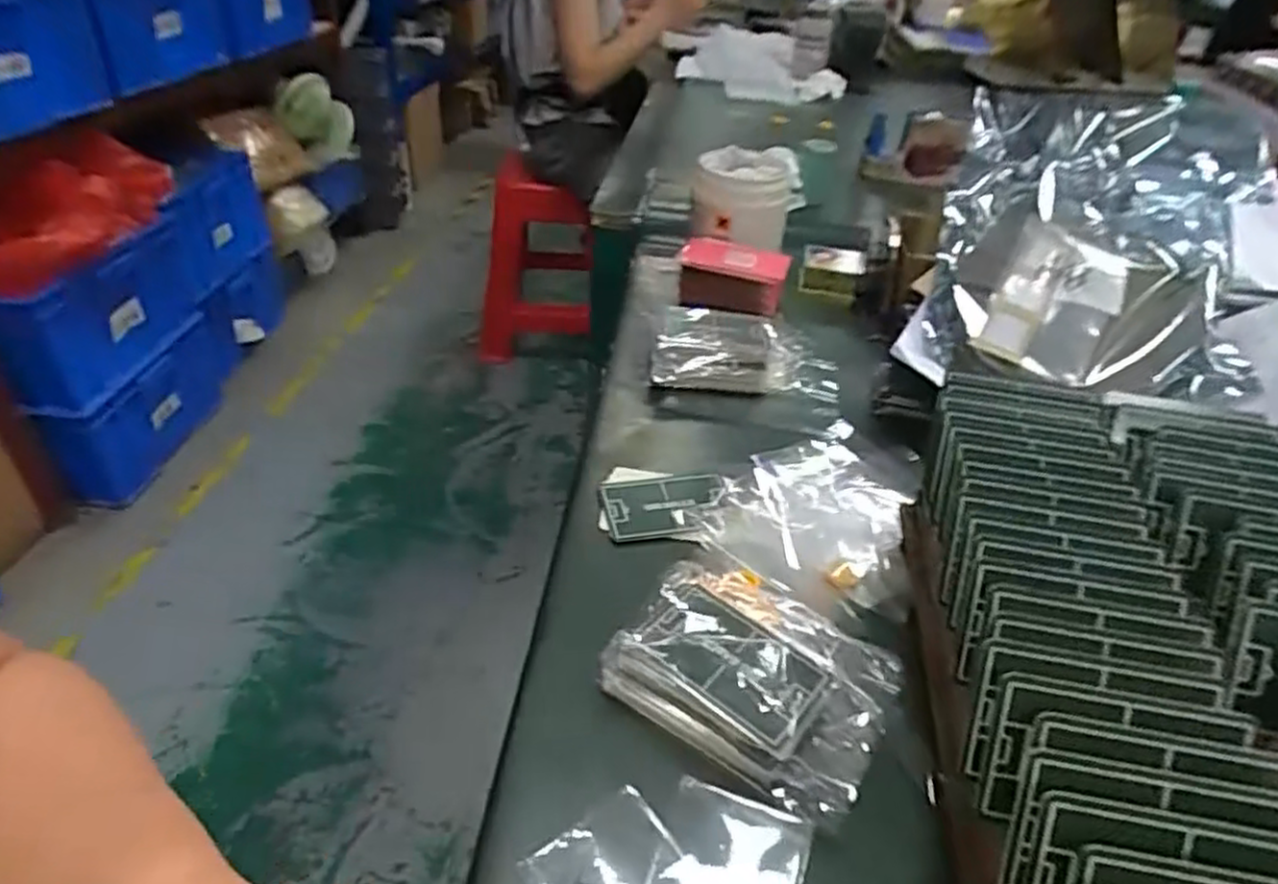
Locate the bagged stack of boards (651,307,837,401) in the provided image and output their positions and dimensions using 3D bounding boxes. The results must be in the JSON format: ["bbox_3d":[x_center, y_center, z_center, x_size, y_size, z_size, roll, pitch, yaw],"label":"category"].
[{"bbox_3d":[0.085,-0.074,0.606,0.147,0.039,0.084,3,37,0],"label":"bagged stack of boards"}]

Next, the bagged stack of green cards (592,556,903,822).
[{"bbox_3d":[0.055,0.110,0.357,0.120,0.035,0.086,22,41,22],"label":"bagged stack of green cards"}]

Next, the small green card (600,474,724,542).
[{"bbox_3d":[0.017,0.039,0.483,0.076,0.010,0.055,-5,38,-11],"label":"small green card"}]

